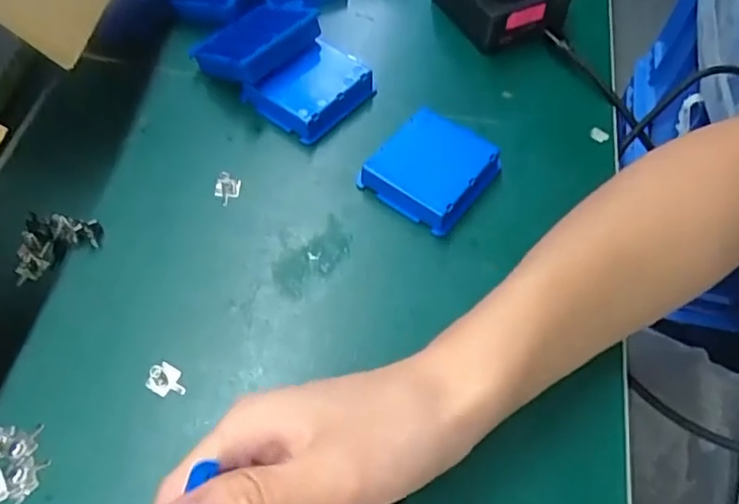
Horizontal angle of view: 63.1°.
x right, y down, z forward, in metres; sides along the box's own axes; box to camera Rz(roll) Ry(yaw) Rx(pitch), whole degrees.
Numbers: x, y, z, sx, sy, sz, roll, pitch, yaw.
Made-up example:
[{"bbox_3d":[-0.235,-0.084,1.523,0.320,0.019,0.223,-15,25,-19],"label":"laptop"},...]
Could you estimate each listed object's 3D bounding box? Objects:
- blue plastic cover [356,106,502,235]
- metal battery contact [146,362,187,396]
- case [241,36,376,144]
[{"bbox_3d":[0.039,-0.051,0.366,0.063,0.019,0.069,34,63,17],"label":"blue plastic cover"},{"bbox_3d":[-0.100,0.063,0.298,0.020,0.004,0.015,24,60,12],"label":"metal battery contact"},{"bbox_3d":[-0.035,-0.110,0.399,0.057,0.025,0.073,35,63,17],"label":"case"}]

